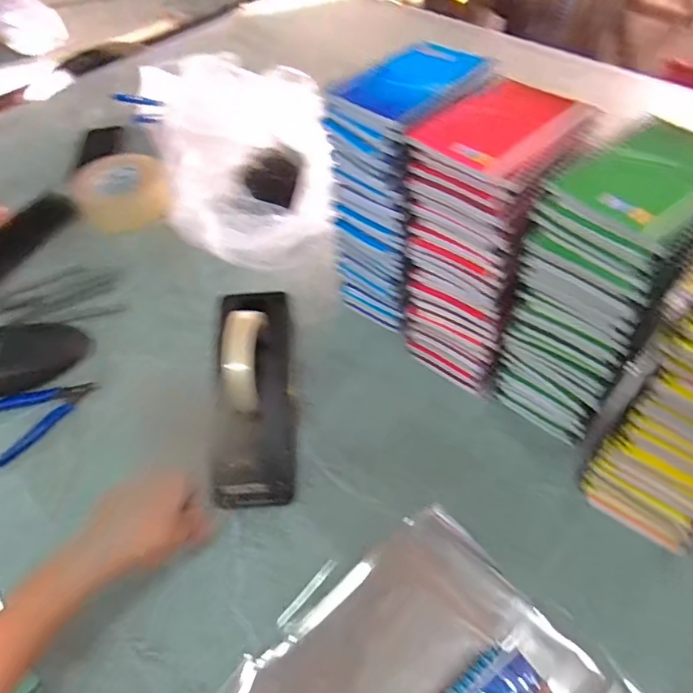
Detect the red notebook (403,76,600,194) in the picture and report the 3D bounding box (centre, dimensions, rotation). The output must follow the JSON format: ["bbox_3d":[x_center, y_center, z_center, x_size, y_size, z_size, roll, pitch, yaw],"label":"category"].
[{"bbox_3d":[0.128,-0.180,0.434,0.125,0.015,0.102,-36,58,-21],"label":"red notebook"}]

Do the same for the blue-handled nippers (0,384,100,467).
[{"bbox_3d":[-0.335,0.072,0.594,0.115,0.010,0.082,-26,55,-15],"label":"blue-handled nippers"}]

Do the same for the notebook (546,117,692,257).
[{"bbox_3d":[0.222,-0.120,0.381,0.129,0.015,0.096,-32,56,-19],"label":"notebook"}]

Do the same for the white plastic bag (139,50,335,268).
[{"bbox_3d":[-0.143,-0.242,0.721,0.205,0.160,0.284,-14,52,-6],"label":"white plastic bag"}]

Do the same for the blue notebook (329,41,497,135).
[{"bbox_3d":[0.059,-0.235,0.484,0.091,0.015,0.127,34,62,27],"label":"blue notebook"}]

